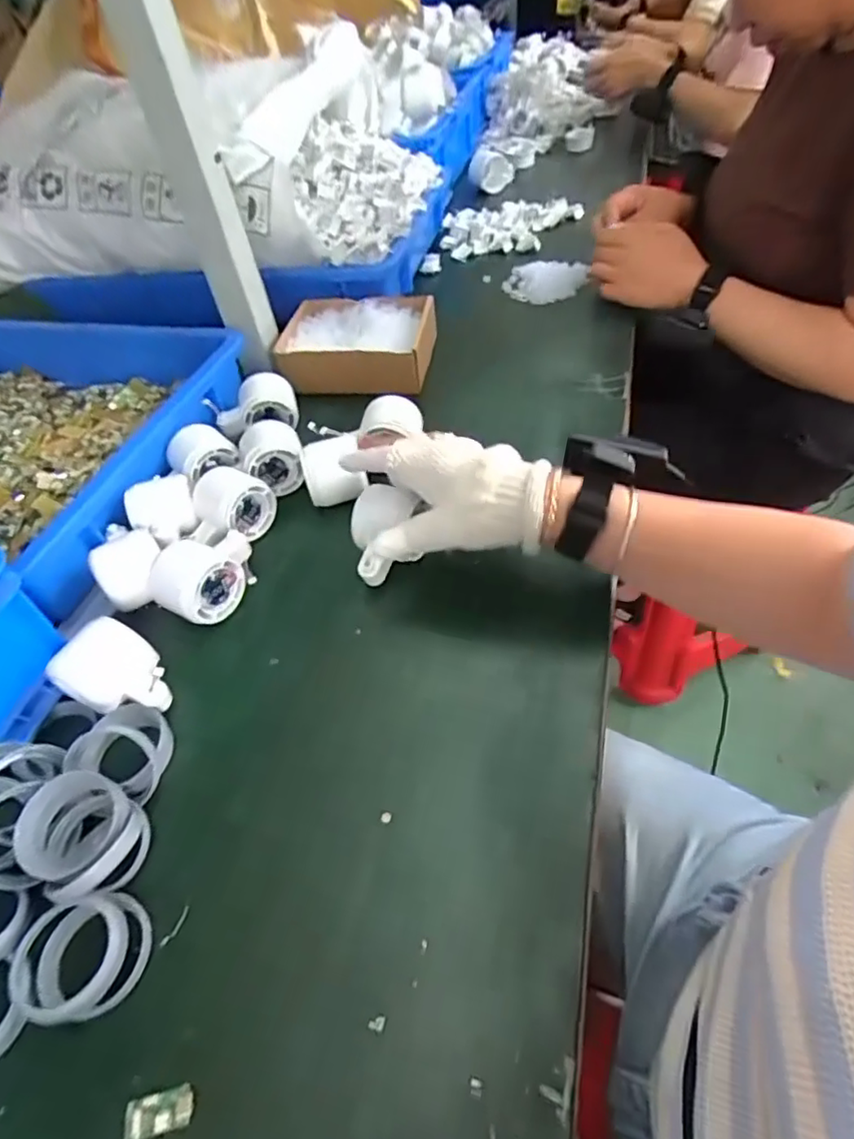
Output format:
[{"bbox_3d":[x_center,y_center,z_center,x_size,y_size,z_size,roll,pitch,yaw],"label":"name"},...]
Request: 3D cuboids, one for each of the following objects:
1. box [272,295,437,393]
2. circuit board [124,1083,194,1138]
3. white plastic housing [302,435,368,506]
[{"bbox_3d":[-0.083,-0.270,0.713,0.170,0.050,0.147,4,50,10],"label":"box"},{"bbox_3d":[-0.130,0.263,0.289,0.032,0.004,0.016,-14,49,-6],"label":"circuit board"},{"bbox_3d":[-0.087,-0.094,0.561,0.055,0.041,0.046,-8,49,0],"label":"white plastic housing"}]

